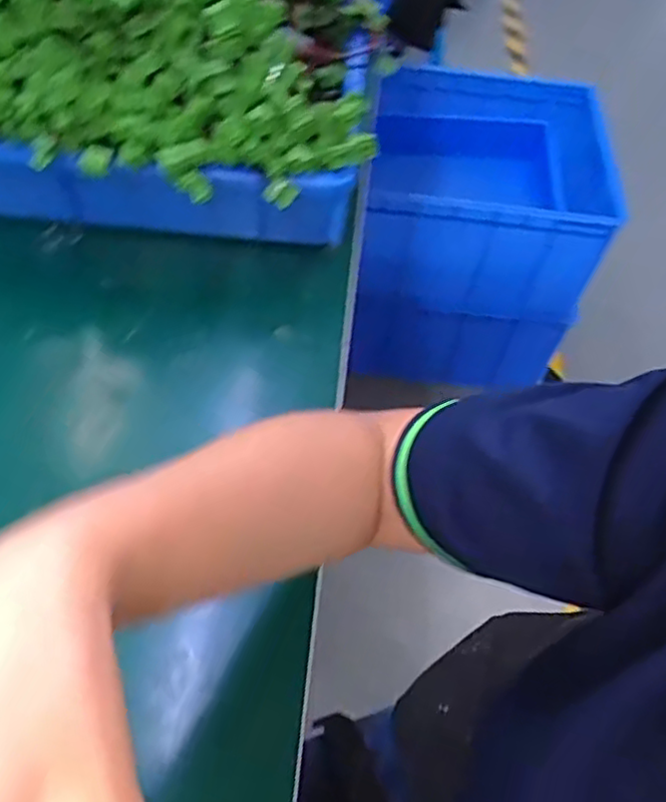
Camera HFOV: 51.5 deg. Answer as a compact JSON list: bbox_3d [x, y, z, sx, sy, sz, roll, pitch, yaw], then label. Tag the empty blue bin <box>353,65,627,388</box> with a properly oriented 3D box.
[{"bbox_3d":[0.265,-0.289,1.281,0.379,0.462,0.356,2,56,0],"label":"empty blue bin"}]

